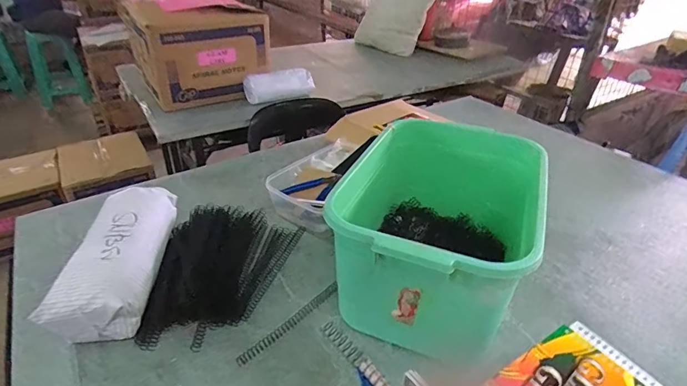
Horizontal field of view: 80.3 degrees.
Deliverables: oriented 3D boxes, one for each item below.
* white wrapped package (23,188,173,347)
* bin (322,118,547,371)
[{"bbox_3d":[-0.325,0.092,0.609,0.116,0.085,0.269,-2,33,-4],"label":"white wrapped package"},{"bbox_3d":[0.126,0.052,0.584,0.241,0.195,0.339,11,34,15],"label":"bin"}]

